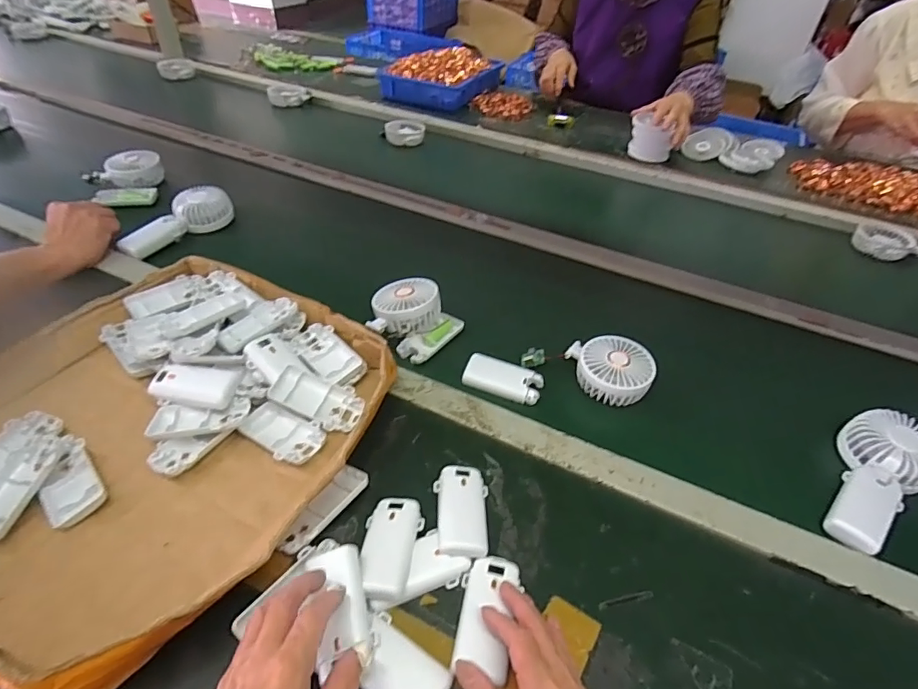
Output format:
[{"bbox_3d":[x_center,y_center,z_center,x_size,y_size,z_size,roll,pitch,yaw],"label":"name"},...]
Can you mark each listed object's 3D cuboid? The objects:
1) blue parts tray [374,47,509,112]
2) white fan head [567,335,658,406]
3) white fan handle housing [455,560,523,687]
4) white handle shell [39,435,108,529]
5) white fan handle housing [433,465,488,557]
[{"bbox_3d":[-0.036,-0.742,1.341,0.256,0.079,0.326,20,46,18],"label":"blue parts tray"},{"bbox_3d":[0.190,0.028,0.601,0.085,0.036,0.095,-11,45,-13],"label":"white fan head"},{"bbox_3d":[0.024,0.217,0.399,0.046,0.021,0.091,8,41,7],"label":"white fan handle housing"},{"bbox_3d":[-0.368,0.130,0.463,0.045,0.024,0.087,-31,53,-30],"label":"white handle shell"},{"bbox_3d":[0.002,0.158,0.470,0.048,0.023,0.091,1,44,-1],"label":"white fan handle housing"}]

